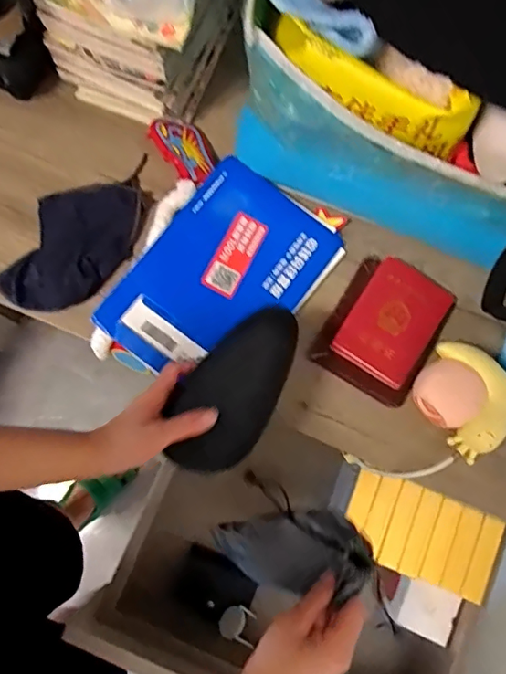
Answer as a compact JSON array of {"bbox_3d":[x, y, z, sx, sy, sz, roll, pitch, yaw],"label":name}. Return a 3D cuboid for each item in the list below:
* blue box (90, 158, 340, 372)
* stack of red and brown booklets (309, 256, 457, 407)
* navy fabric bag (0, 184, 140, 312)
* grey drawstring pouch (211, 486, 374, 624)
[{"bbox_3d":[-0.034,-0.069,0.602,0.177,0.028,0.260,39,80,6],"label":"blue box"},{"bbox_3d":[0.157,-0.013,0.608,0.121,0.027,0.155,31,79,5],"label":"stack of red and brown booklets"},{"bbox_3d":[-0.213,-0.108,0.614,0.116,0.029,0.178,29,79,5],"label":"navy fabric bag"},{"bbox_3d":[0.031,0.199,0.498,0.166,0.033,0.079,-15,76,36],"label":"grey drawstring pouch"}]

